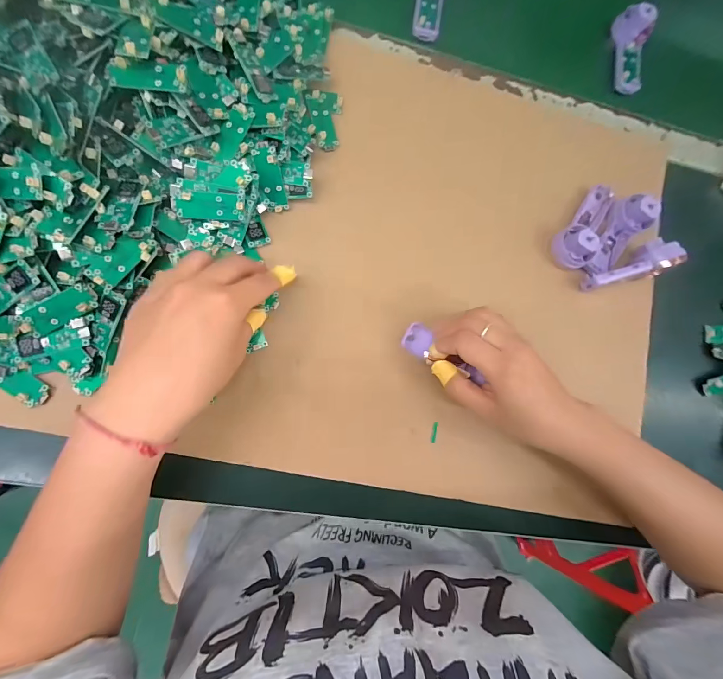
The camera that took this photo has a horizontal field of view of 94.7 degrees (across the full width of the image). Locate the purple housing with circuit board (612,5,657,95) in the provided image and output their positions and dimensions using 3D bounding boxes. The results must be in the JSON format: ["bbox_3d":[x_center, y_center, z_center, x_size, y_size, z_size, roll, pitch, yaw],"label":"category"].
[{"bbox_3d":[0.301,-0.317,0.364,0.031,0.026,0.089,2,84,-9],"label":"purple housing with circuit board"}]

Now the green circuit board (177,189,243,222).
[{"bbox_3d":[-0.115,-0.102,0.253,0.048,0.005,0.019,0,107,-11],"label":"green circuit board"}]

